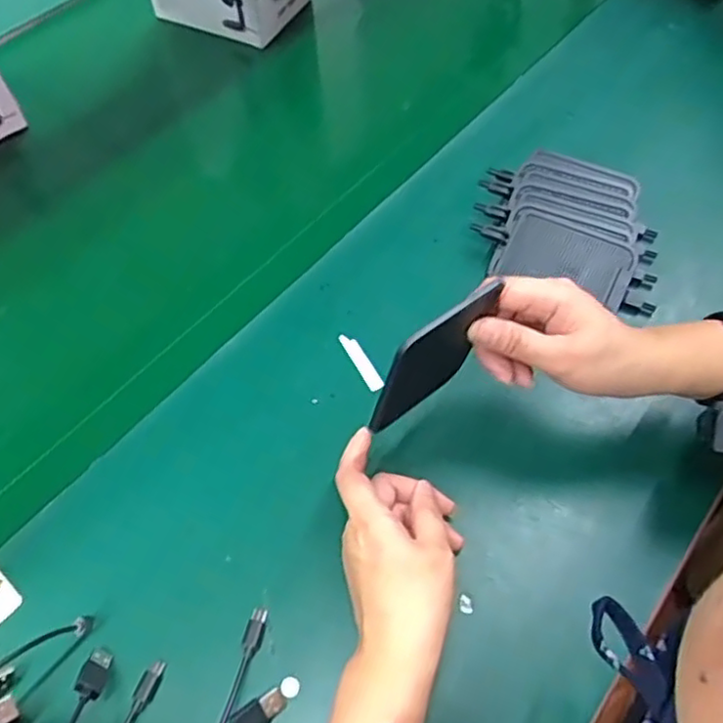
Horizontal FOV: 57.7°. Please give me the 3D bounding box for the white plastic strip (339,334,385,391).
[{"bbox_3d":[0.000,-0.001,0.504,0.012,0.004,0.057,-24,60,-12],"label":"white plastic strip"}]

